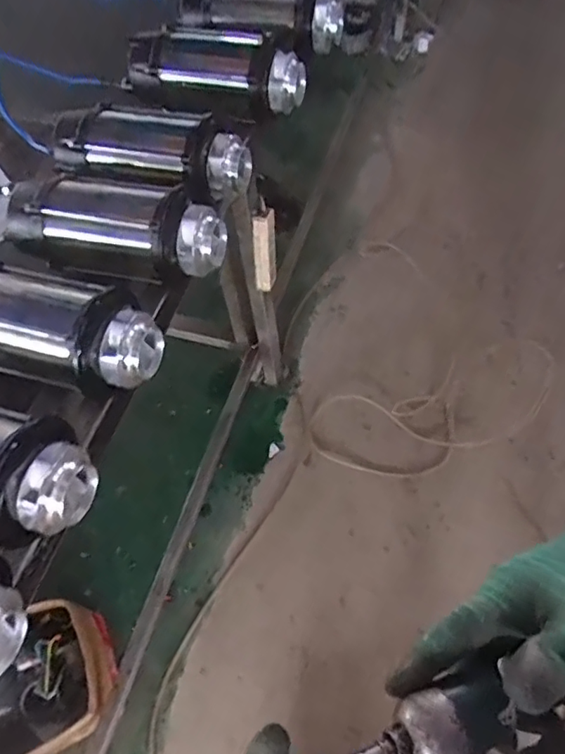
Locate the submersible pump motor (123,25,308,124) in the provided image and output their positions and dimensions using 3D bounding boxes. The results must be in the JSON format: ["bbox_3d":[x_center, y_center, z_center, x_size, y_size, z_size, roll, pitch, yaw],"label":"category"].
[{"bbox_3d":[-0.126,-0.543,1.011,0.326,0.102,0.118,5,60,8],"label":"submersible pump motor"}]

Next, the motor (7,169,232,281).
[{"bbox_3d":[-0.235,-0.221,0.810,0.303,0.101,0.139,12,61,12],"label":"motor"}]

